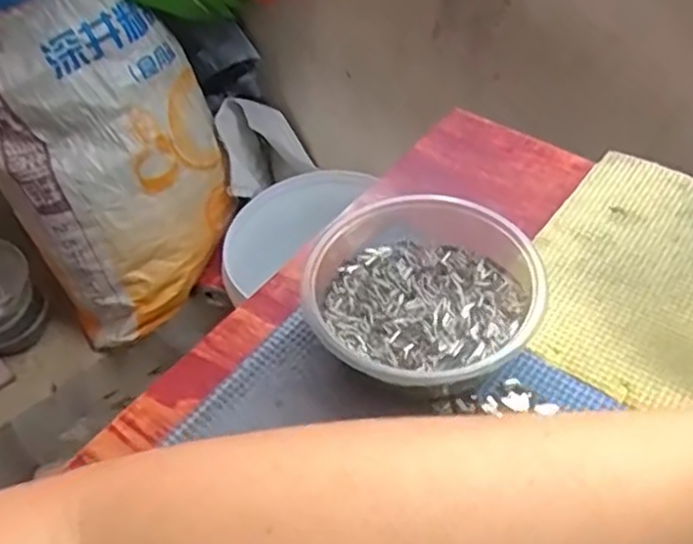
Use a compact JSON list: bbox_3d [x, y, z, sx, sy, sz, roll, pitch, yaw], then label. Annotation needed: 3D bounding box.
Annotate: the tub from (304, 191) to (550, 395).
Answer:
[{"bbox_3d":[0.038,0.017,0.373,0.108,0.051,0.117,-3,49,3],"label":"tub"}]

